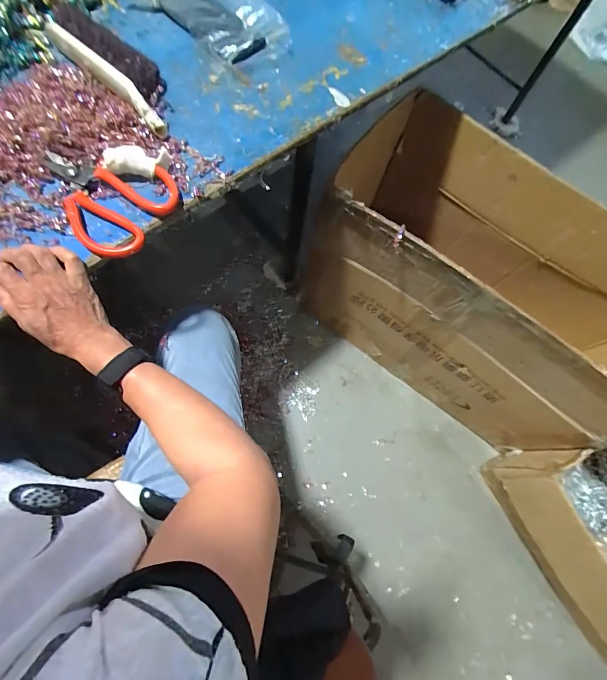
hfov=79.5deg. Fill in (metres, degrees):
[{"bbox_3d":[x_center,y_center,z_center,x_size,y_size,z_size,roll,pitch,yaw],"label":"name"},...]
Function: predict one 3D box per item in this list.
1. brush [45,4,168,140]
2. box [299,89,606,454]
[{"bbox_3d":[-0.270,-0.395,0.510,0.068,0.034,0.280,-43,78,-14],"label":"brush"},{"bbox_3d":[0.430,-0.115,0.909,0.830,0.496,0.408,39,73,8],"label":"box"}]

